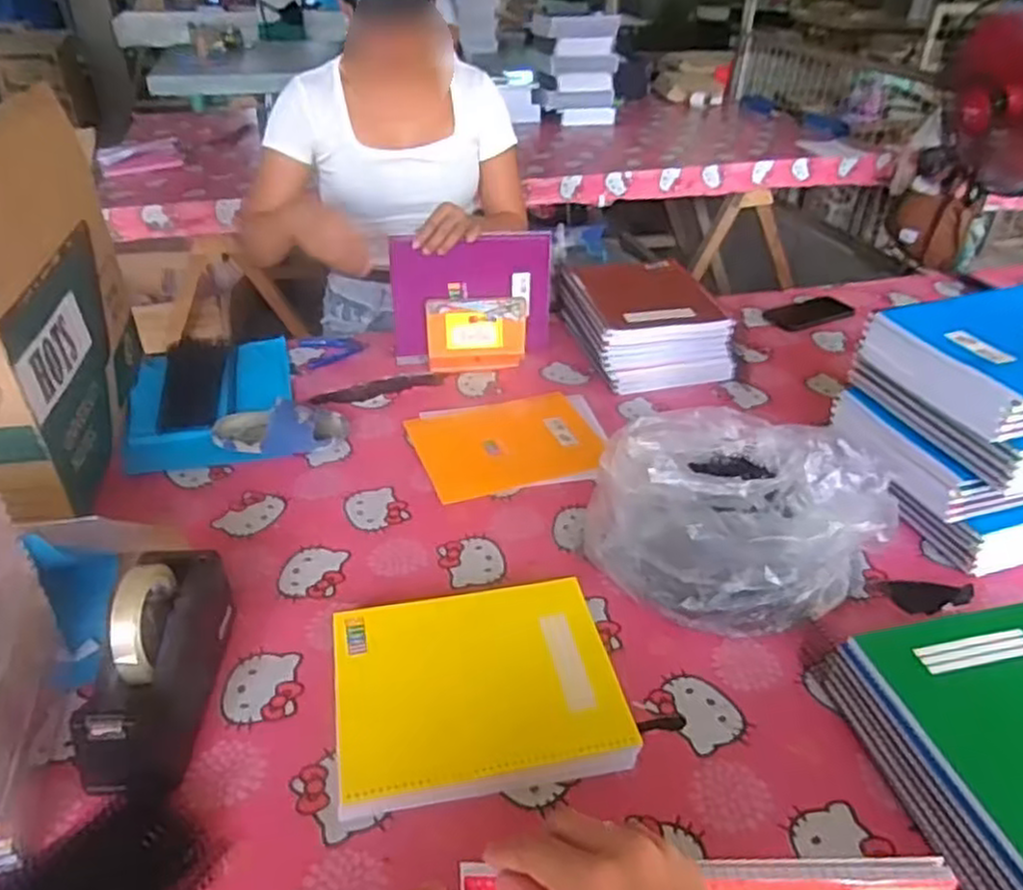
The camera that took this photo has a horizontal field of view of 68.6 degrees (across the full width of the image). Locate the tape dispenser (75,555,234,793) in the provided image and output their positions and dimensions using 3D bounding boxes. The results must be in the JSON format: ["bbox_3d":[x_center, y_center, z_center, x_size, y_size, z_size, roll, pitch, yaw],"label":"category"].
[{"bbox_3d":[-0.314,0.189,0.665,0.077,0.123,0.211,1,34,0],"label":"tape dispenser"}]

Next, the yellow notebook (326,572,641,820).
[{"bbox_3d":[-0.033,0.217,0.694,0.248,0.025,0.202,-7,42,-9],"label":"yellow notebook"}]

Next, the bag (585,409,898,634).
[{"bbox_3d":[0.249,0.071,0.813,0.288,0.157,0.215,-17,38,-24],"label":"bag"}]

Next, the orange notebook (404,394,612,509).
[{"bbox_3d":[0.006,-0.005,1.039,0.262,0.013,0.201,-11,36,-17],"label":"orange notebook"}]

